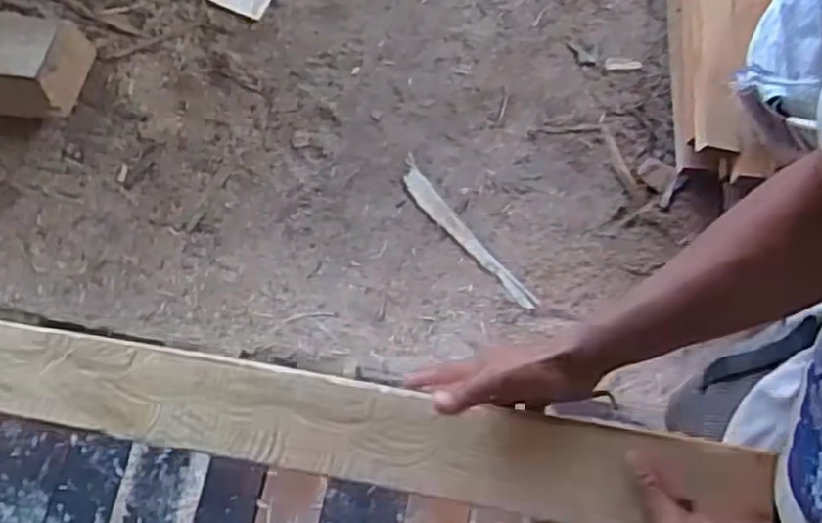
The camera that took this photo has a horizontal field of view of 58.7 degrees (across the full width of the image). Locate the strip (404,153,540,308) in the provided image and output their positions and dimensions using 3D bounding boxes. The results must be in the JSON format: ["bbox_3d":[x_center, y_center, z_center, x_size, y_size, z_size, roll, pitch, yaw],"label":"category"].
[{"bbox_3d":[0.122,-0.062,1.703,0.055,0.023,0.456,-36,71,-11],"label":"strip"}]

